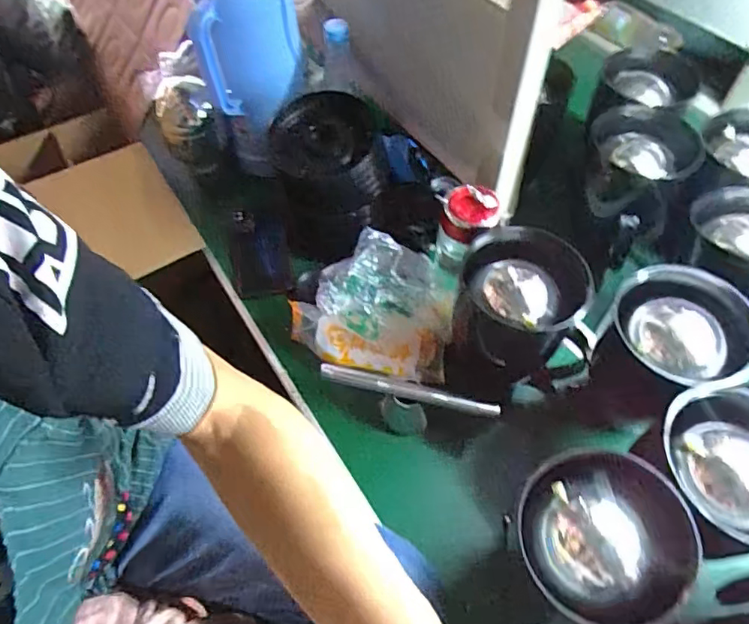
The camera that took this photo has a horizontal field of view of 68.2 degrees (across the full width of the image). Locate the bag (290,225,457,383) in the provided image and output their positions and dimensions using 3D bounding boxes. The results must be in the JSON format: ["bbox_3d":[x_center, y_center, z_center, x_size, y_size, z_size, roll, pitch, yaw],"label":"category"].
[{"bbox_3d":[-0.005,-0.006,0.670,0.194,0.139,0.141,-1,55,-1],"label":"bag"}]

